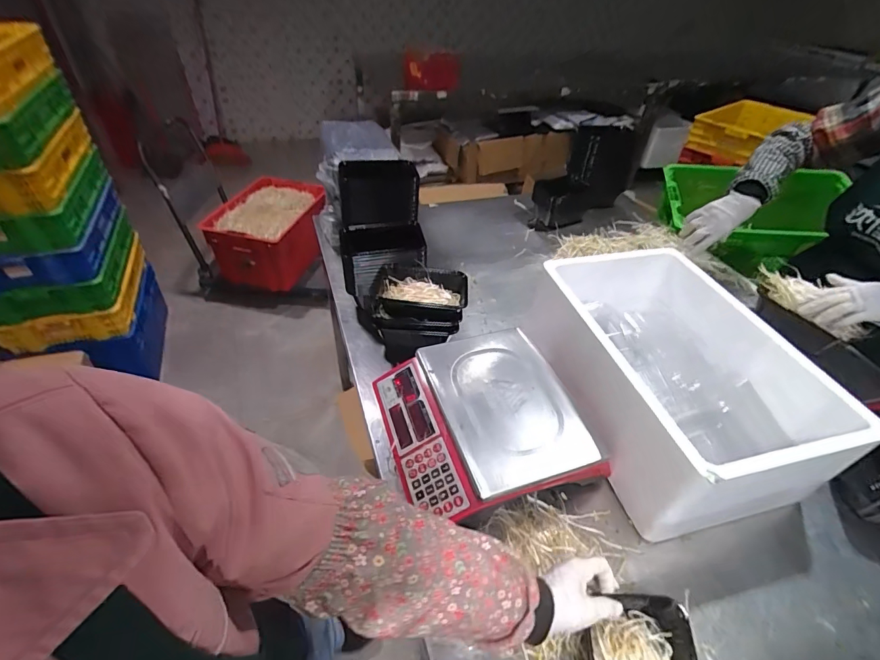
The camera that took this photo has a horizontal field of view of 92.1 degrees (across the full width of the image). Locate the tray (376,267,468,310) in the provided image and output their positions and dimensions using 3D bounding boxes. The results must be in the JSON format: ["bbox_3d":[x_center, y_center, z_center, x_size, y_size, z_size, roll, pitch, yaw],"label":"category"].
[{"bbox_3d":[-0.037,-0.080,0.871,0.187,0.040,0.114,2,42,-2],"label":"tray"}]

